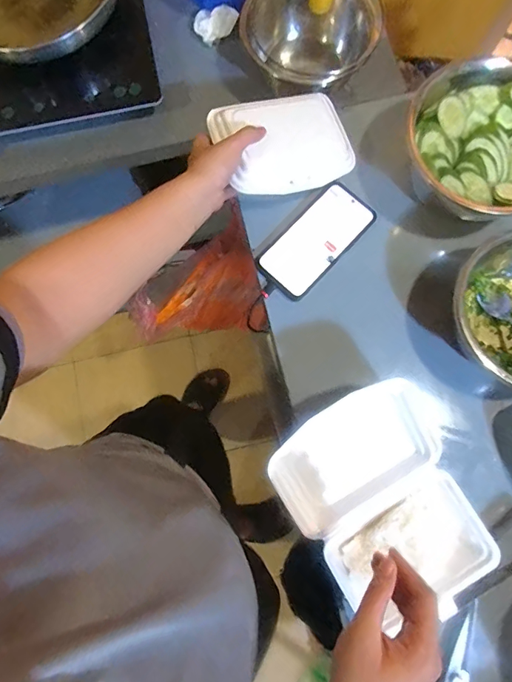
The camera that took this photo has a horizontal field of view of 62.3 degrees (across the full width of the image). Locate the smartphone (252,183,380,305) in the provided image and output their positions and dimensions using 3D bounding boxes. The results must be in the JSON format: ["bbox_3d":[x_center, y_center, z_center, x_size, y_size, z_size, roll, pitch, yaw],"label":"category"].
[{"bbox_3d":[0.082,-0.138,0.581,0.082,0.009,0.165,43,87,7],"label":"smartphone"}]

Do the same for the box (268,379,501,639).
[{"bbox_3d":[0.147,0.188,0.476,0.186,0.058,0.225,-30,80,-5],"label":"box"}]

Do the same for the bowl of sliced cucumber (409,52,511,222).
[{"bbox_3d":[0.294,-0.248,0.560,0.208,0.098,0.204,27,80,6],"label":"bowl of sliced cucumber"}]

